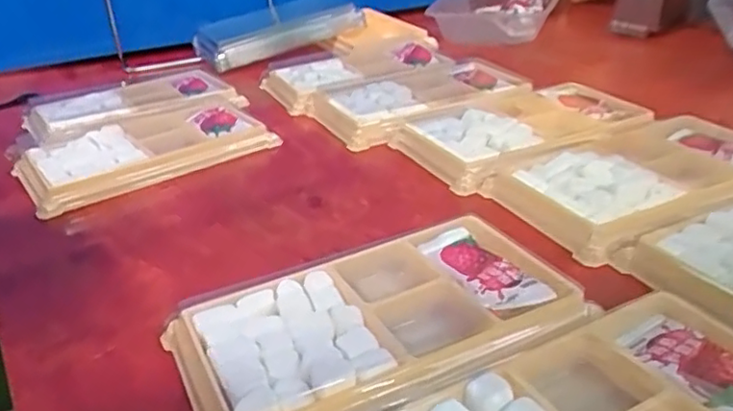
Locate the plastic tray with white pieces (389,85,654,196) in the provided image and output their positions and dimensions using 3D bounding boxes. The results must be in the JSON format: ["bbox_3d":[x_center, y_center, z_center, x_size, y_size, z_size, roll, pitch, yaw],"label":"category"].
[{"bbox_3d":[0.088,-0.045,0.373,0.130,0.014,0.086,-17,31,-21],"label":"plastic tray with white pieces"}]

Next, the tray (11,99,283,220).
[{"bbox_3d":[-0.135,-0.037,0.384,0.135,0.015,0.090,-22,33,-28],"label":"tray"}]

